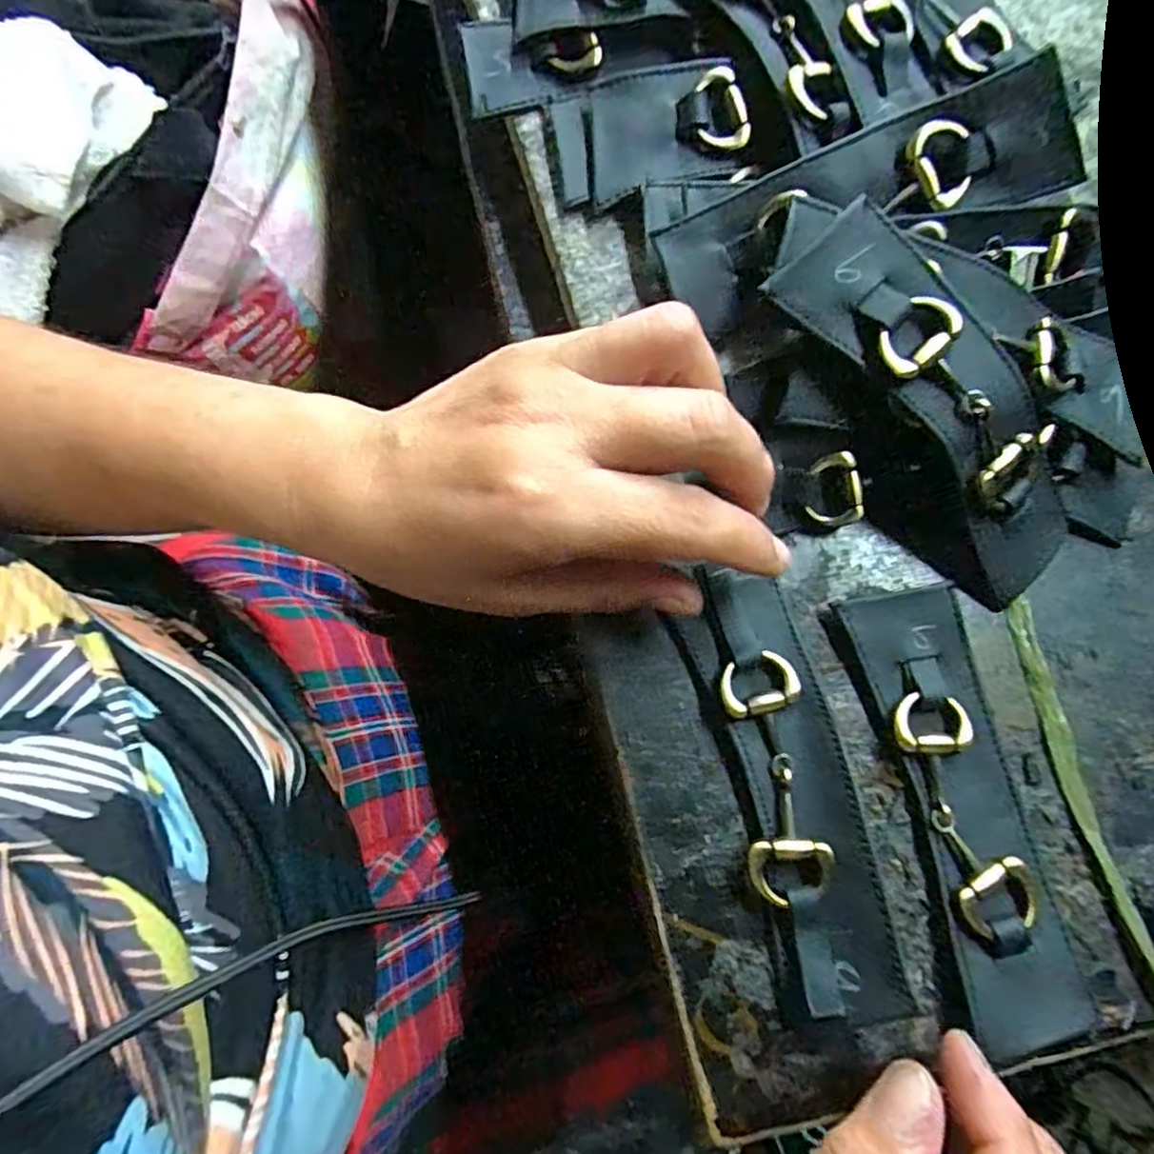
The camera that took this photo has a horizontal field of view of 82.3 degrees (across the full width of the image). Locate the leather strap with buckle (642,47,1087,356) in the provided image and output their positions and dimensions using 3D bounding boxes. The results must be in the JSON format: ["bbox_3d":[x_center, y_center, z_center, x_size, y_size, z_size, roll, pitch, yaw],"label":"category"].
[{"bbox_3d":[0.092,-0.117,0.209,0.127,0.009,0.043,-25,109,5],"label":"leather strap with buckle"}]

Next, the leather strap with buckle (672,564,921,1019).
[{"bbox_3d":[0.067,0.063,0.207,0.039,0.017,0.133,-14,77,-4],"label":"leather strap with buckle"}]

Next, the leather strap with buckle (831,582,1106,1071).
[{"bbox_3d":[0.121,0.069,0.206,0.039,0.015,0.133,-12,80,-3],"label":"leather strap with buckle"}]

